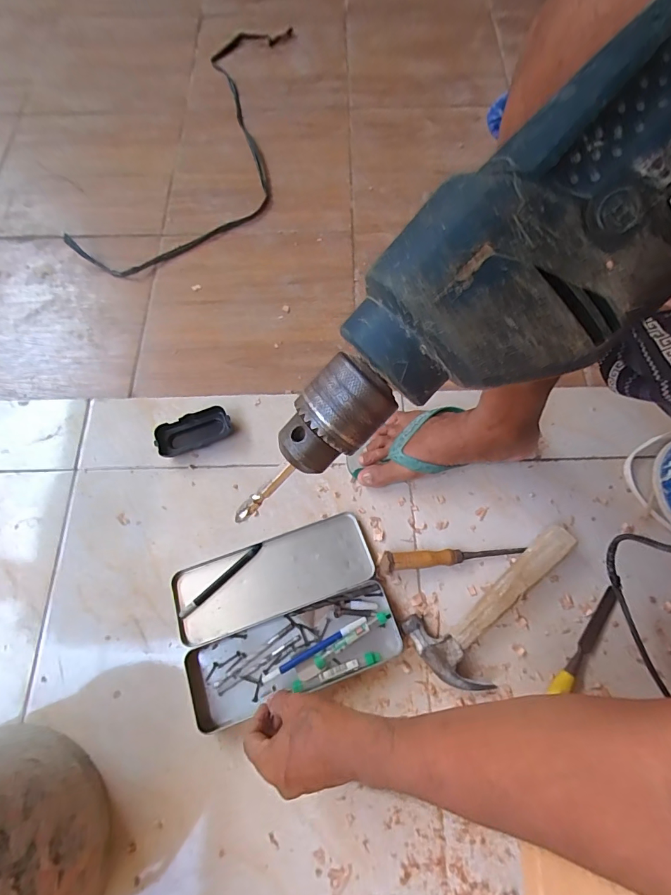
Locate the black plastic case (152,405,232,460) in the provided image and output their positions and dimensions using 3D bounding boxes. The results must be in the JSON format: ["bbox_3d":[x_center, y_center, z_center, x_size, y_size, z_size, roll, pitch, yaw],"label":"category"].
[{"bbox_3d":[-0.214,-0.024,0.625,0.108,0.031,0.047,-21,71,-9],"label":"black plastic case"}]

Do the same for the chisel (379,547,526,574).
[{"bbox_3d":[0.157,0.147,0.561,0.199,0.025,0.025,-2,66,-11],"label":"chisel"}]

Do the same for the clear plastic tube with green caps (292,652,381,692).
[{"bbox_3d":[0.002,0.278,0.513,0.111,0.013,0.012,-17,70,-7],"label":"clear plastic tube with green caps"}]

